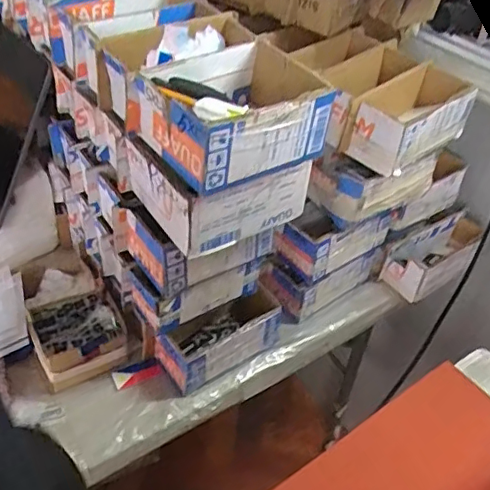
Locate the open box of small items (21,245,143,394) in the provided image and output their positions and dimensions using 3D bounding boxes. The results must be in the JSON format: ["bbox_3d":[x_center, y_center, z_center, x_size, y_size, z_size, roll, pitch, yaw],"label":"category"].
[{"bbox_3d":[-0.236,0.090,0.783,0.132,0.059,0.213,-15,46,-22],"label":"open box of small items"}]

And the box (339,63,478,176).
[{"bbox_3d":[0.215,-0.163,0.721,0.184,0.074,0.082,-26,51,-31],"label":"box"}]

